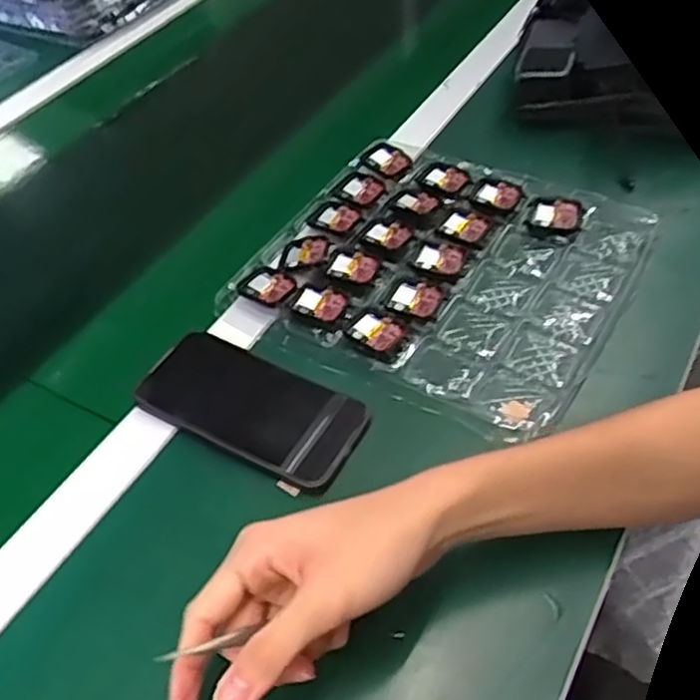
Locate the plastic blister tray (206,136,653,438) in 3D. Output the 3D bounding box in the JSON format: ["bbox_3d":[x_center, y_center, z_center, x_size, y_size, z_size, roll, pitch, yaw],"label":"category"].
[{"bbox_3d":[0.075,-0.072,0.613,0.272,0.026,0.254,23,53,24],"label":"plastic blister tray"}]

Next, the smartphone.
[{"bbox_3d":[-0.069,0.037,0.533,0.156,0.013,0.081,24,54,18],"label":"smartphone"}]

